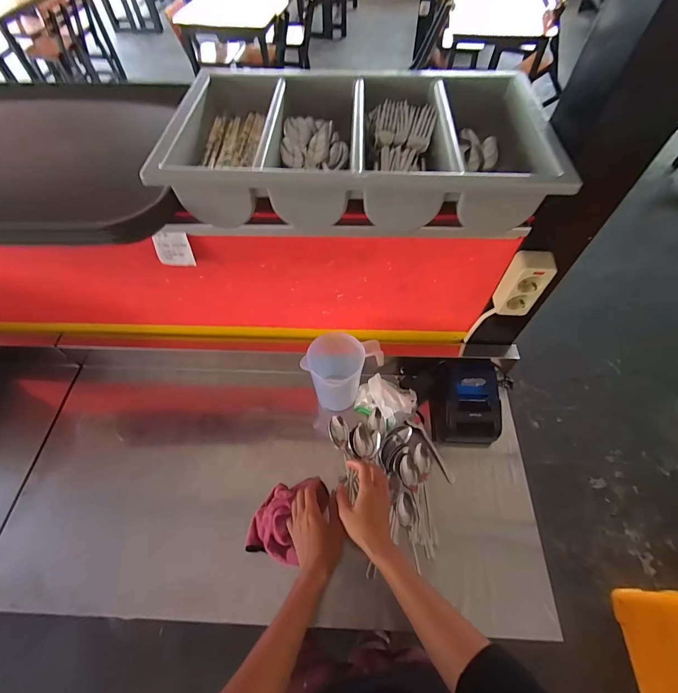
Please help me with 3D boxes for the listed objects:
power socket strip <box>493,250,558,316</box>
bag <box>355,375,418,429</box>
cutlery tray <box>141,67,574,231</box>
[{"bbox_3d":[0.301,-0.102,0.571,0.053,0.115,0.041,2,59,2],"label":"power socket strip"},{"bbox_3d":[0.102,0.117,0.760,0.119,0.098,0.088,35,65,19],"label":"bag"},{"bbox_3d":[0.029,-0.287,0.500,0.484,0.082,0.265,3,59,2],"label":"cutlery tray"}]

